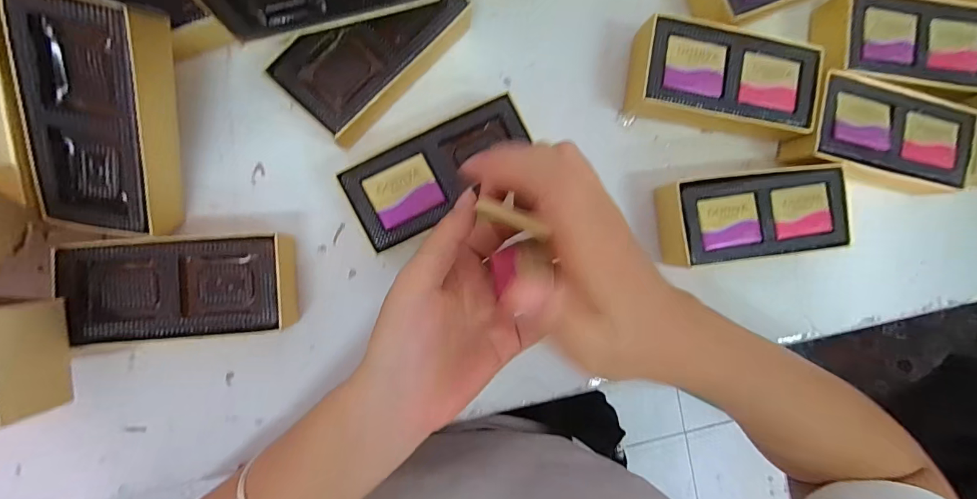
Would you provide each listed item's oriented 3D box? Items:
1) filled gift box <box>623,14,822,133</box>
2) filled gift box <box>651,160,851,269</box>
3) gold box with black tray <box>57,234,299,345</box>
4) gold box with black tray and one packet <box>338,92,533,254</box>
[{"bbox_3d":[0.150,-0.110,0.279,0.121,0.031,0.060,6,92,-7],"label":"filled gift box"},{"bbox_3d":[0.170,-0.023,0.282,0.120,0.035,0.055,-7,94,-6],"label":"filled gift box"},{"bbox_3d":[-0.174,0.022,0.246,0.109,0.034,0.058,-3,93,-6],"label":"gold box with black tray"},{"bbox_3d":[-0.029,-0.047,0.262,0.111,0.032,0.050,-28,96,-4],"label":"gold box with black tray and one packet"}]

